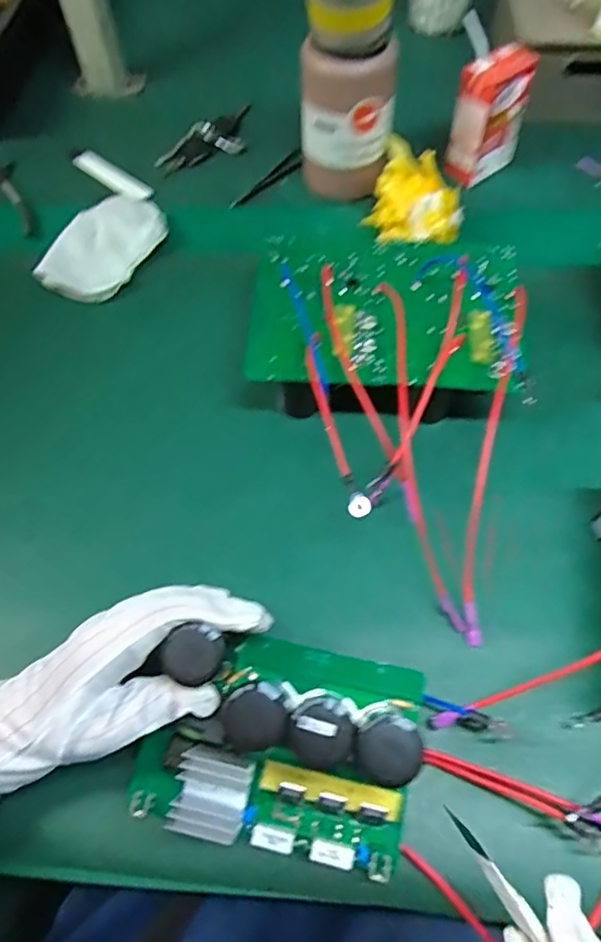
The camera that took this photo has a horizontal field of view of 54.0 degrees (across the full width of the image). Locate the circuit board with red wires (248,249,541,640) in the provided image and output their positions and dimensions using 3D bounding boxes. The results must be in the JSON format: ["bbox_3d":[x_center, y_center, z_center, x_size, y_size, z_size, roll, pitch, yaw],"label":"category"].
[{"bbox_3d":[0.062,-0.054,0.460,0.217,0.072,0.329,5,62,5],"label":"circuit board with red wires"}]

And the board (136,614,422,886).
[{"bbox_3d":[-0.012,0.146,0.328,0.149,0.067,0.106,12,63,8],"label":"board"}]

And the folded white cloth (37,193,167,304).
[{"bbox_3d":[-0.194,-0.223,0.584,0.077,0.027,0.142,28,66,16],"label":"folded white cloth"}]

